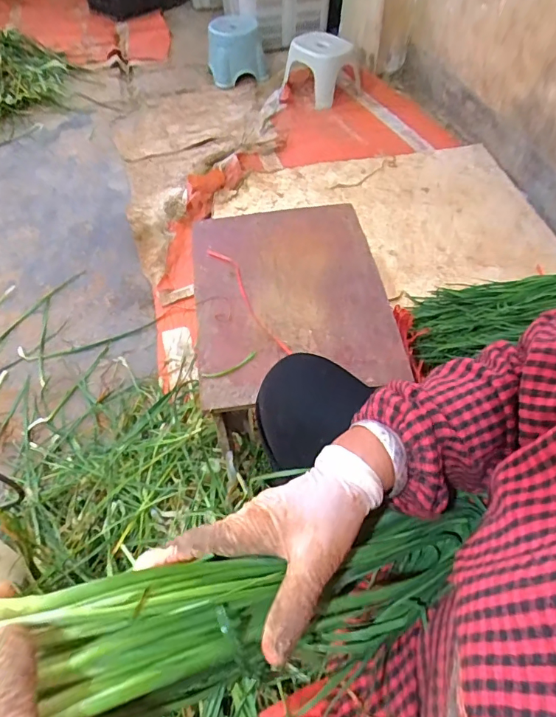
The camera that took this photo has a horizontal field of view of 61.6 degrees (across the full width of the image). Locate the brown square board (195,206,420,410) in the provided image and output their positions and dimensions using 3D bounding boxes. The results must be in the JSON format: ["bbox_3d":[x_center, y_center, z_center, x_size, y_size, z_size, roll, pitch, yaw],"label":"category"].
[{"bbox_3d":[0.022,-0.132,0.834,0.328,0.023,0.467,-6,51,-4],"label":"brown square board"}]

